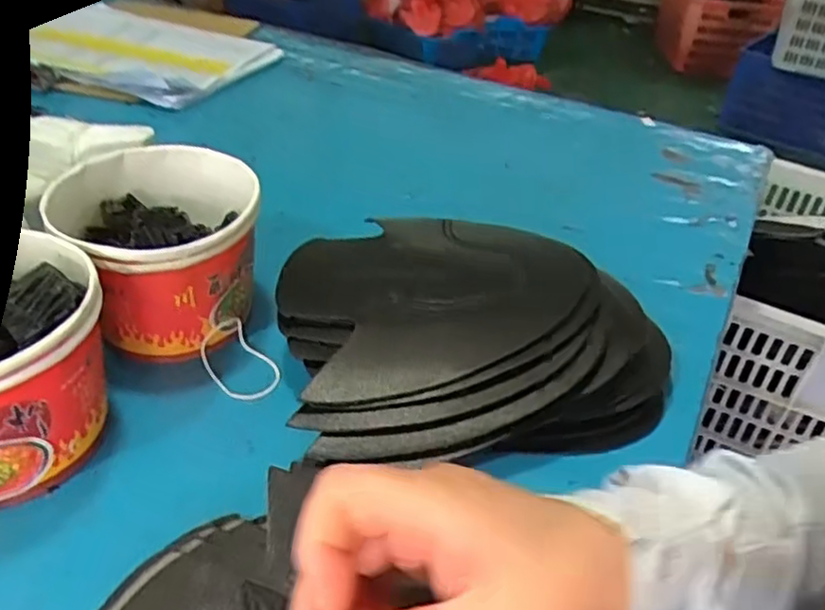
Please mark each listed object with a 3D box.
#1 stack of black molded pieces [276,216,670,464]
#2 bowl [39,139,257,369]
[{"bbox_3d":[0.036,0.010,0.435,0.228,0.059,0.190,-5,37,-13],"label":"stack of black molded pieces"},{"bbox_3d":[-0.153,-0.027,0.431,0.113,0.096,0.121,-7,38,-16],"label":"bowl"}]

